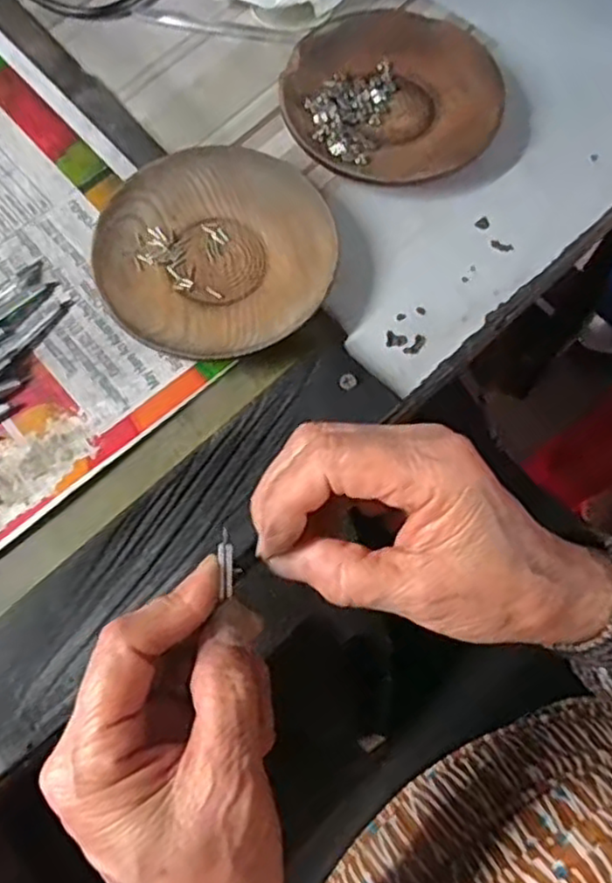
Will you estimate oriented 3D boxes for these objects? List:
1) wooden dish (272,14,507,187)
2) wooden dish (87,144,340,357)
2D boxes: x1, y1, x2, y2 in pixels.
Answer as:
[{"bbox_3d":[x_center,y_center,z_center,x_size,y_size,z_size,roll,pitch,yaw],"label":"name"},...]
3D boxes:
[{"bbox_3d":[0.045,-0.186,0.379,0.113,0.016,0.109,0,70,-1],"label":"wooden dish"},{"bbox_3d":[-0.045,-0.093,0.341,0.113,0.018,0.113,0,70,-1],"label":"wooden dish"}]

